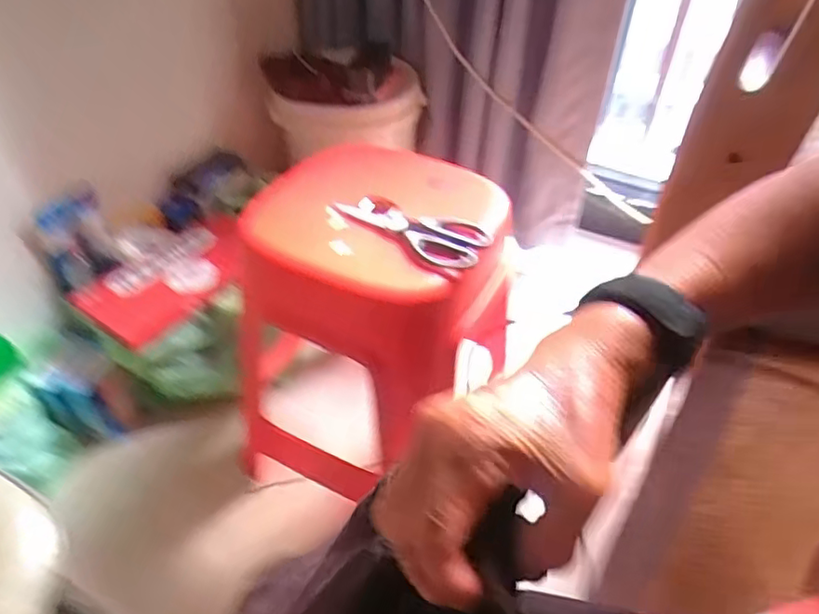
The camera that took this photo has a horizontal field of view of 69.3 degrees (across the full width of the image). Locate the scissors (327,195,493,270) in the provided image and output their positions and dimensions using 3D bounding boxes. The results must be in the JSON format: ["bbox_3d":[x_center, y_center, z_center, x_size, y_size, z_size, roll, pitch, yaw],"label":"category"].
[{"bbox_3d":[-0.005,-0.092,0.677,0.191,0.019,0.074,22,49,20],"label":"scissors"}]

